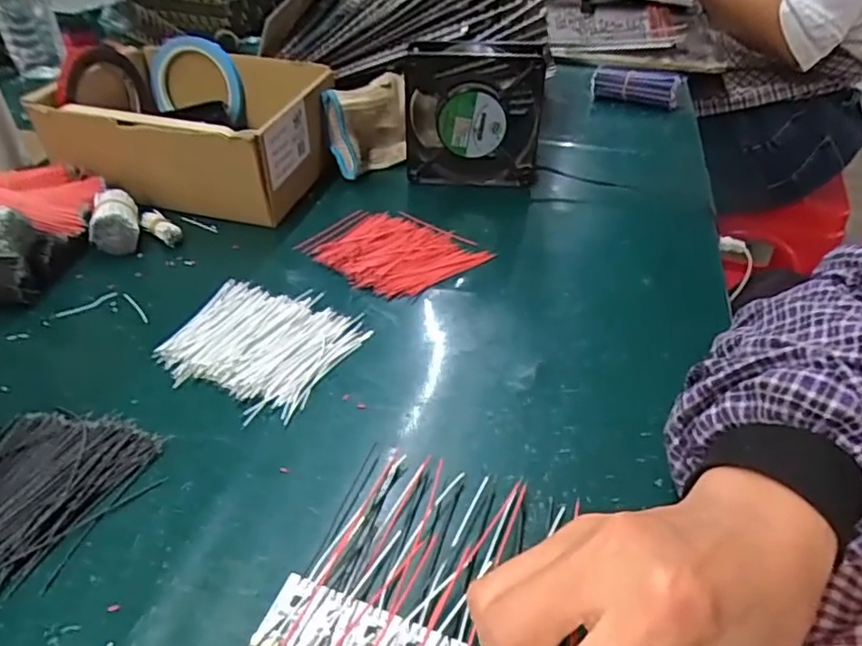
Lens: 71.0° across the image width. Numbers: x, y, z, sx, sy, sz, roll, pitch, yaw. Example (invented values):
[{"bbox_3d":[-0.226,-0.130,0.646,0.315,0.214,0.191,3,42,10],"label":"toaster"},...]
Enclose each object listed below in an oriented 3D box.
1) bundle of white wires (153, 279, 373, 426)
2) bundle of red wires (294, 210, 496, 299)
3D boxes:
[{"bbox_3d":[-0.115,0.011,0.402,0.121,0.007,0.101,18,41,21],"label":"bundle of white wires"},{"bbox_3d":[-0.030,-0.062,0.493,0.103,0.010,0.120,-31,47,-33],"label":"bundle of red wires"}]

